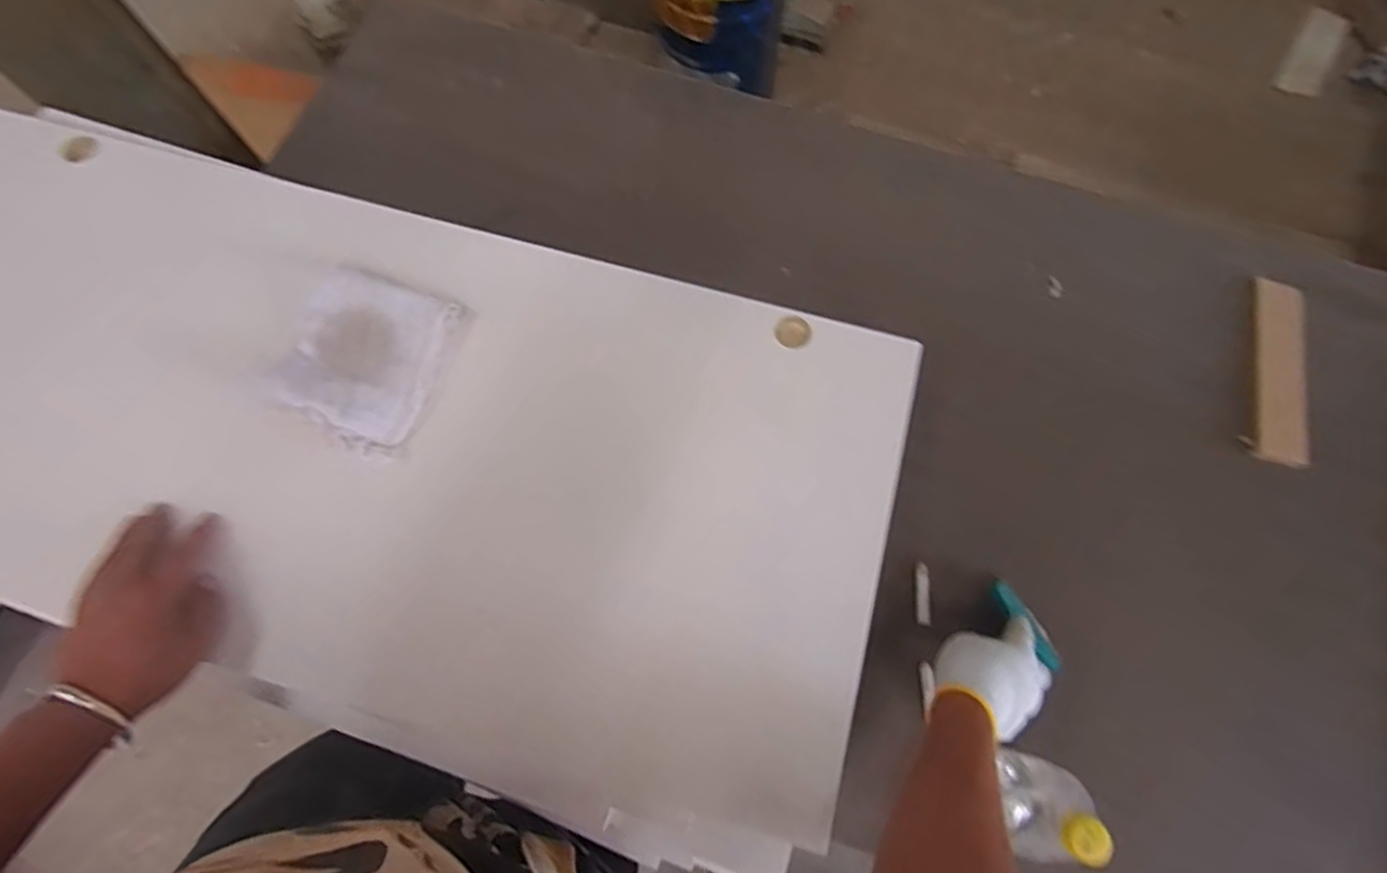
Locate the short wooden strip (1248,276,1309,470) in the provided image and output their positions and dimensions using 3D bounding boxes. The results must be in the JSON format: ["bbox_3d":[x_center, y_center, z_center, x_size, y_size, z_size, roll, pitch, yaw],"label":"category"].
[{"bbox_3d":[0.688,-0.078,0.793,0.053,0.012,0.233,14,72,5],"label":"short wooden strip"}]

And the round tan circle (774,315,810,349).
[{"bbox_3d":[0.095,-0.099,0.647,0.033,0.008,0.030,37,88,10],"label":"round tan circle"}]

